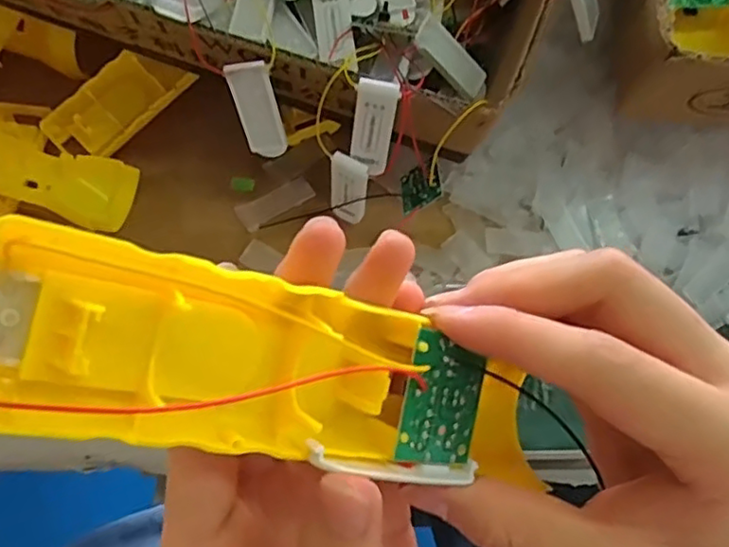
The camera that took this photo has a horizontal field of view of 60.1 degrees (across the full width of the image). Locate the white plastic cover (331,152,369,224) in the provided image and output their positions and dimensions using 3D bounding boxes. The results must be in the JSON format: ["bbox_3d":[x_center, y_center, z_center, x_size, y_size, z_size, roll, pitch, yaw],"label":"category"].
[{"bbox_3d":[-0.009,-0.047,0.358,0.020,0.053,0.006,20,63,8],"label":"white plastic cover"}]

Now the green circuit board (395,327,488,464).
[{"bbox_3d":[0.021,0.034,0.169,0.025,0.004,0.034,12,88,-31],"label":"green circuit board"}]

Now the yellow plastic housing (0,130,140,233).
[{"bbox_3d":[-0.218,-0.066,0.364,0.163,0.018,0.045,18,61,-11],"label":"yellow plastic housing"}]

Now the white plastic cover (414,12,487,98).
[{"bbox_3d":[0.050,-0.122,0.358,0.051,0.008,0.020,37,59,-26],"label":"white plastic cover"}]

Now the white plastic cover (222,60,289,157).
[{"bbox_3d":[-0.055,-0.084,0.328,0.021,0.053,0.004,-8,42,6],"label":"white plastic cover"}]

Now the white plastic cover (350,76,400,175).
[{"bbox_3d":[0.004,-0.074,0.321,0.020,0.049,0.006,7,46,-2],"label":"white plastic cover"}]

